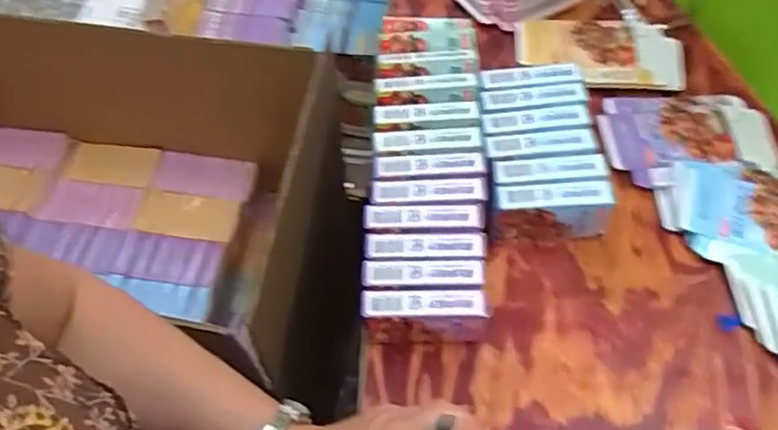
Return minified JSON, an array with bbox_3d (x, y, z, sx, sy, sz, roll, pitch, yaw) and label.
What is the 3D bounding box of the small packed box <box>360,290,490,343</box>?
[{"bbox_3d":[0.029,0.084,0.527,0.094,0.068,0.026,-1,60,3],"label":"small packed box"}]

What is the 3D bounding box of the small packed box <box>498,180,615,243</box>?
[{"bbox_3d":[0.139,0.001,0.573,0.097,0.067,0.026,-4,60,2],"label":"small packed box"}]

